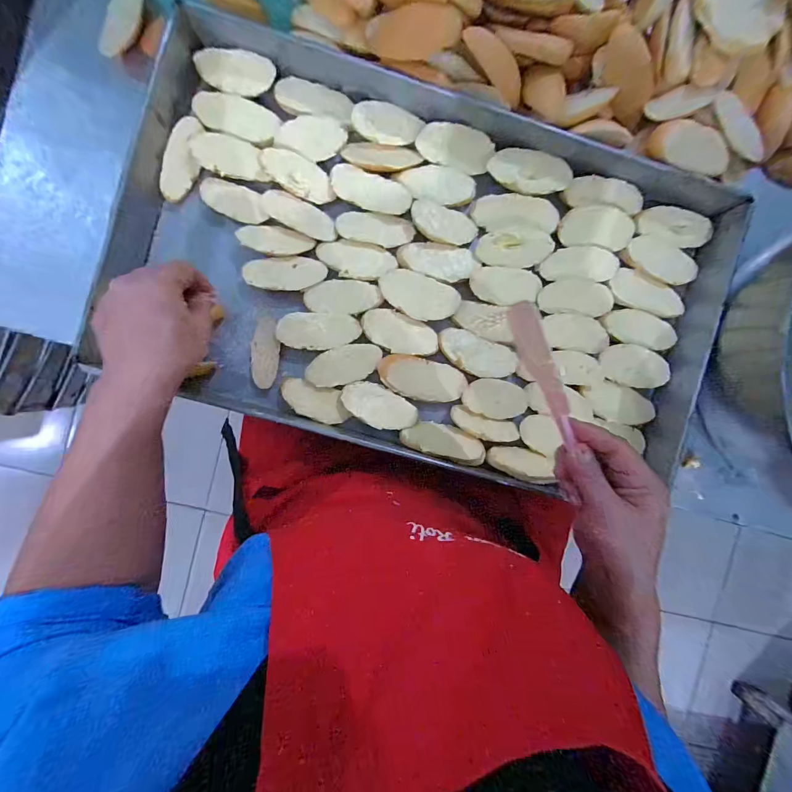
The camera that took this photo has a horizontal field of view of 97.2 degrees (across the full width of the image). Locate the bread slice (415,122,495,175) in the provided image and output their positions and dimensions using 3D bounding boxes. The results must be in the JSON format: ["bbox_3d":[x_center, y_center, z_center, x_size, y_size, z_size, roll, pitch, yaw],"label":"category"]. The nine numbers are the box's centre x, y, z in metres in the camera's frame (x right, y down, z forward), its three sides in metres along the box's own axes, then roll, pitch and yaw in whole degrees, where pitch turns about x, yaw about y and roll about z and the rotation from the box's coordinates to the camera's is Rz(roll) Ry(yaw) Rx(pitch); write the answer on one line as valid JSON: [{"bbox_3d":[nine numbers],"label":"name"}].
[{"bbox_3d":[0.063,-0.267,0.375,0.080,0.008,0.040,17,91,-4],"label":"bread slice"}]

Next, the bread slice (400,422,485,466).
[{"bbox_3d":[0.052,0.048,0.380,0.090,0.009,0.043,13,54,1],"label":"bread slice"}]

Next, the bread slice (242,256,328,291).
[{"bbox_3d":[-0.117,-0.130,0.372,0.083,0.011,0.034,-6,93,-4],"label":"bread slice"}]

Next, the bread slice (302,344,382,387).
[{"bbox_3d":[-0.056,-0.034,0.378,0.081,0.008,0.039,-15,93,-3],"label":"bread slice"}]

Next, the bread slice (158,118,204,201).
[{"bbox_3d":[-0.221,-0.247,0.361,0.034,0.012,0.085,18,91,-4],"label":"bread slice"}]

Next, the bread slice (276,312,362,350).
[{"bbox_3d":[-0.082,-0.070,0.375,0.086,0.011,0.039,1,92,-4],"label":"bread slice"}]

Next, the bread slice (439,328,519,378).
[{"bbox_3d":[0.089,-0.045,0.386,0.087,0.010,0.040,20,91,-4],"label":"bread slice"}]

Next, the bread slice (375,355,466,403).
[{"bbox_3d":[0.029,-0.018,0.381,0.096,0.012,0.044,14,91,-4],"label":"bread slice"}]

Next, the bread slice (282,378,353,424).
[{"bbox_3d":[-0.086,0.007,0.379,0.075,0.006,0.040,17,91,-4],"label":"bread slice"}]

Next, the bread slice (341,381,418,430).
[{"bbox_3d":[-0.019,0.012,0.382,0.082,0.006,0.042,29,90,-4],"label":"bread slice"}]

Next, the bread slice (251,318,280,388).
[{"bbox_3d":[-0.142,-0.047,0.378,0.032,0.007,0.075,5,92,-4],"label":"bread slice"}]

